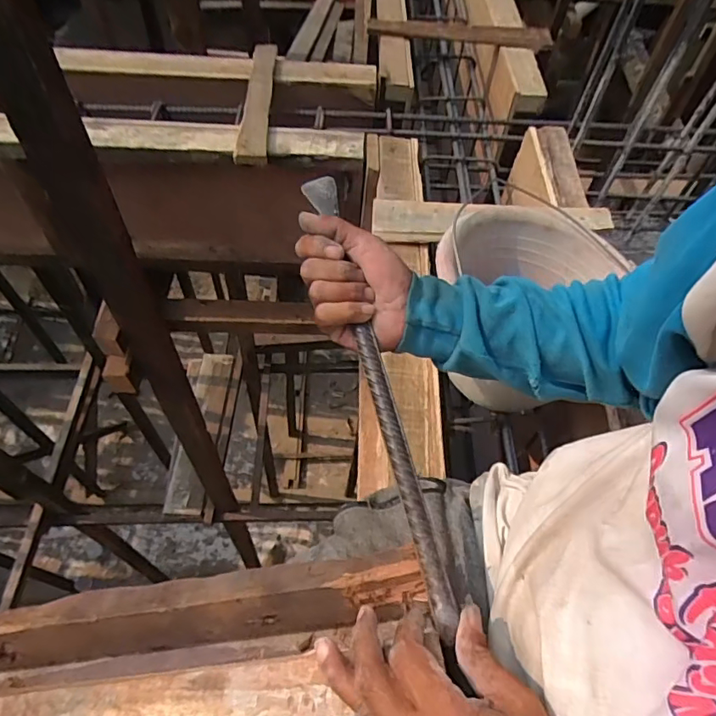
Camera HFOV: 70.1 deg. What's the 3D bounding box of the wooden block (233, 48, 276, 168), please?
[{"bbox_3d":[-0.185,-0.473,0.931,0.053,0.025,0.340,-3,61,2],"label":"wooden block"}]

